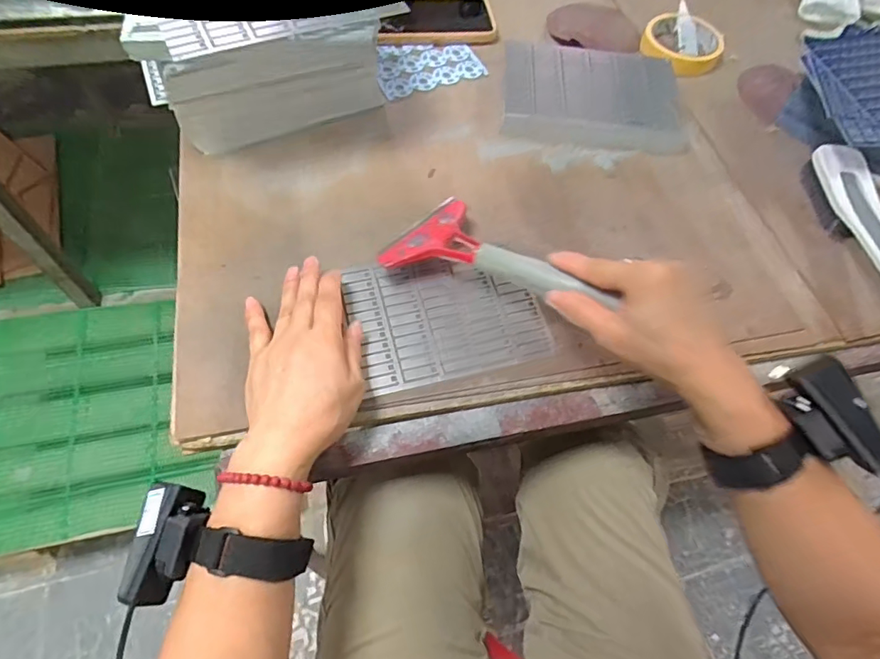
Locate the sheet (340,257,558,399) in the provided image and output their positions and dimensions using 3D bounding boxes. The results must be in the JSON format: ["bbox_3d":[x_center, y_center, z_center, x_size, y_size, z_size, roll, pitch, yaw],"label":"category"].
[{"bbox_3d":[0.005,-0.015,0.439,0.151,0.004,0.115,-13,63,-11],"label":"sheet"}]

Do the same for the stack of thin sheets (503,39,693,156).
[{"bbox_3d":[0.170,-0.263,0.571,0.197,0.028,0.150,6,61,-2],"label":"stack of thin sheets"}]

